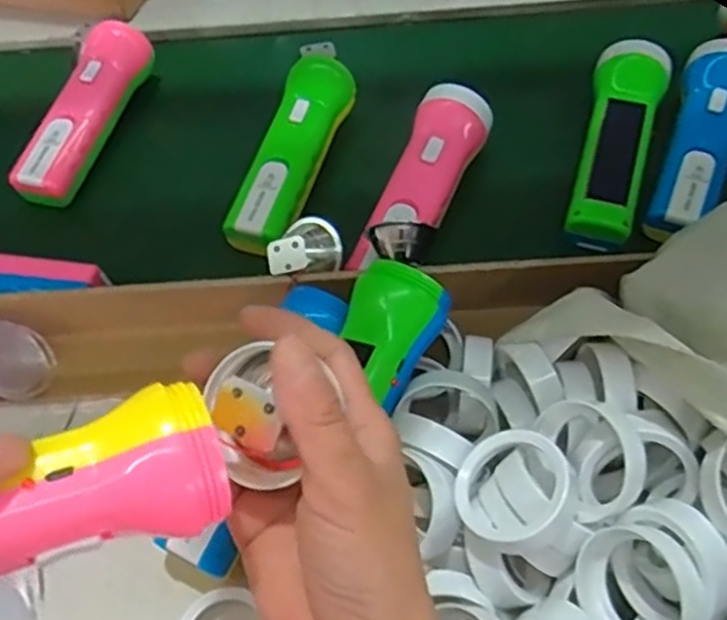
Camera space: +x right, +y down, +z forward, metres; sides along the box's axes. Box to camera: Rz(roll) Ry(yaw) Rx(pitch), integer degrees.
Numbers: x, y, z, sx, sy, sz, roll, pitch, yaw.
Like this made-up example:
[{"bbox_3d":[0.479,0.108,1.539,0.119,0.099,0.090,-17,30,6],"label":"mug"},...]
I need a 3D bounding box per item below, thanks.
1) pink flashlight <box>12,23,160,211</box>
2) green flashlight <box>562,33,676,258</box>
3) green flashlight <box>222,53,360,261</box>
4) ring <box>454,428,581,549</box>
[{"bbox_3d":[-0.212,-0.153,0.569,0.046,0.043,0.169,11,59,11],"label":"pink flashlight"},{"bbox_3d":[0.177,-0.117,0.517,0.047,0.039,0.179,15,60,13],"label":"green flashlight"},{"bbox_3d":[-0.049,-0.116,0.533,0.045,0.036,0.170,12,59,12],"label":"green flashlight"},{"bbox_3d":[0.069,0.081,0.333,0.052,0.018,0.051,21,75,46],"label":"ring"}]

